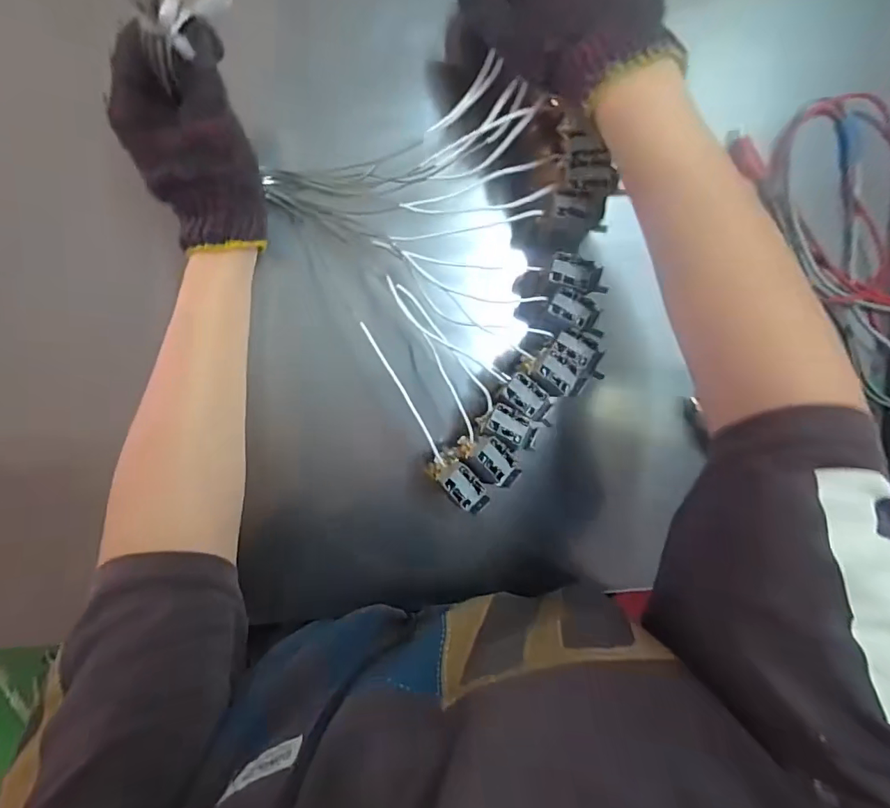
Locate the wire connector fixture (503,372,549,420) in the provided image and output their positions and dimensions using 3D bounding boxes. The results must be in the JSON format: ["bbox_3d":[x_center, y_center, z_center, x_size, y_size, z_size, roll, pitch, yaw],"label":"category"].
[{"bbox_3d":[0.062,-0.006,0.370,0.033,0.010,0.024,38,92,-9],"label":"wire connector fixture"}]

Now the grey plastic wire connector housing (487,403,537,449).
[{"bbox_3d":[0.051,0.018,0.371,0.036,0.013,0.023,29,93,-8],"label":"grey plastic wire connector housing"}]

